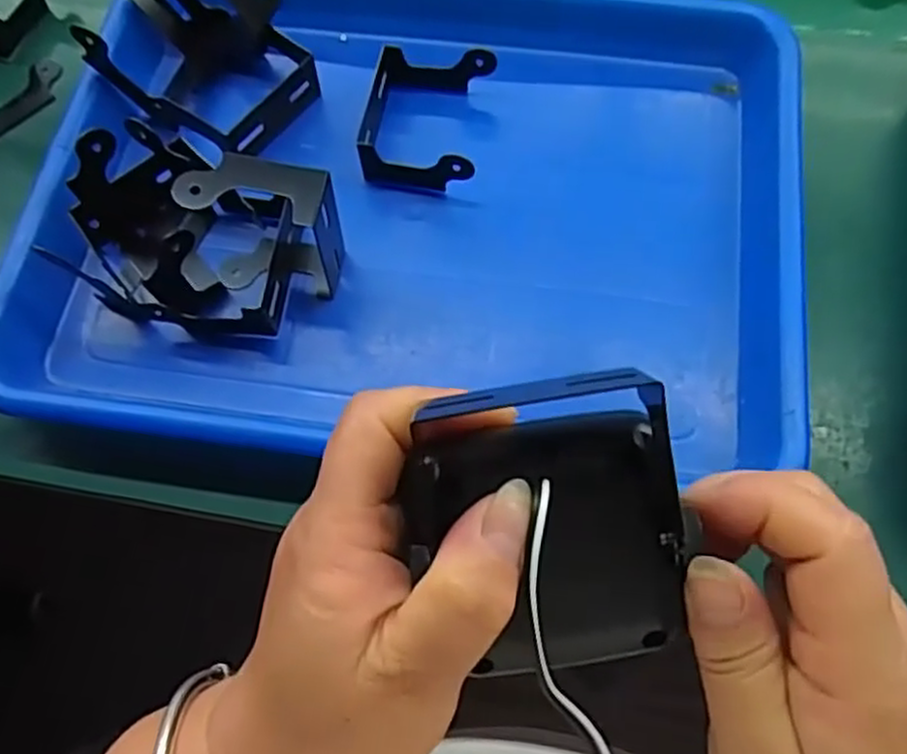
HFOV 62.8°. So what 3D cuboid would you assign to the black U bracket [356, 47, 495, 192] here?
[{"bbox_3d":[-0.013,-0.119,0.348,0.054,0.027,0.069,9,66,6],"label":"black U bracket"}]

